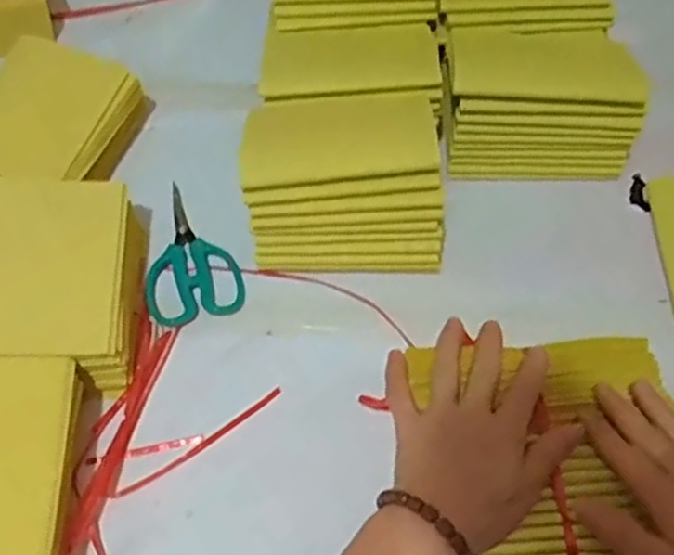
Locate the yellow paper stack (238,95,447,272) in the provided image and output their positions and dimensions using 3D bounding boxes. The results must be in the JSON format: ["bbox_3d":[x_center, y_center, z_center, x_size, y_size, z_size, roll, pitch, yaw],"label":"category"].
[{"bbox_3d":[0.006,-0.083,0.618,0.162,0.113,0.128,-2,58,1],"label":"yellow paper stack"}]

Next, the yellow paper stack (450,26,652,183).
[{"bbox_3d":[0.185,-0.171,0.664,0.165,0.097,0.129,1,58,3],"label":"yellow paper stack"}]

